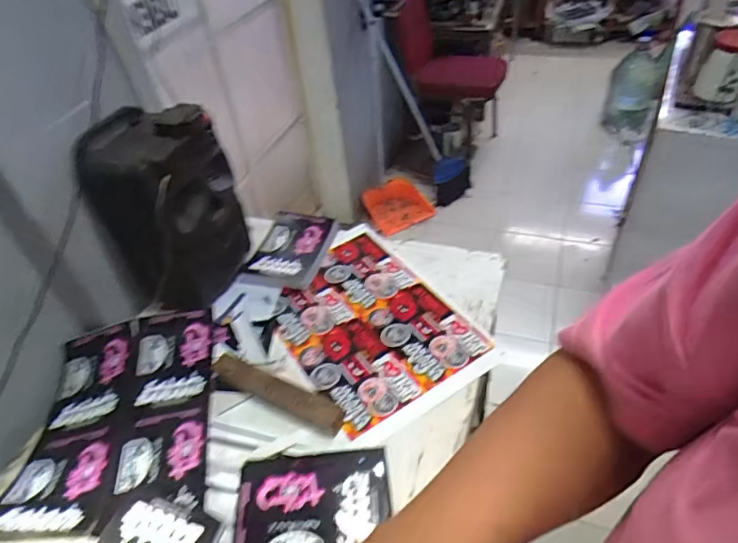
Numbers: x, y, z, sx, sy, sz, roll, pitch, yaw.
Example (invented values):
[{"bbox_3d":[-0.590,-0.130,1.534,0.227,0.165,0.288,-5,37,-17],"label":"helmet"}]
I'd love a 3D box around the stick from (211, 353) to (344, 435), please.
[{"bbox_3d":[-0.156,0.203,0.858,0.253,0.013,0.049,21,53,19],"label":"stick"}]

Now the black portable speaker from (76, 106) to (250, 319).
[{"bbox_3d":[-0.380,-0.122,0.962,0.228,0.318,0.217,-6,42,1],"label":"black portable speaker"}]

